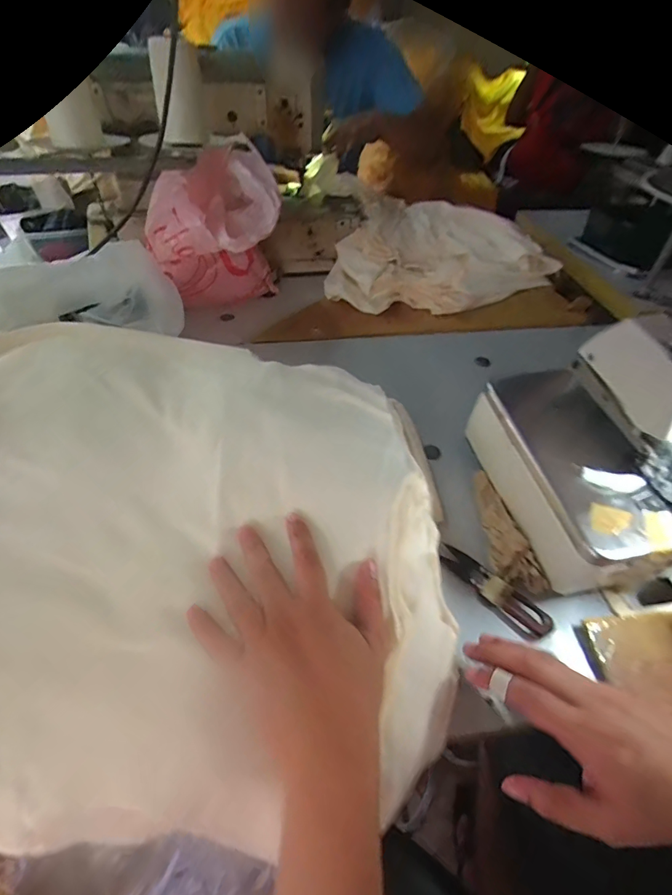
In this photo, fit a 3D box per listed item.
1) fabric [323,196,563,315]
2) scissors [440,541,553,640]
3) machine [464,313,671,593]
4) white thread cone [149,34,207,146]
[{"bbox_3d":[0.215,-0.388,0.890,0.445,0.098,0.389,6,47,0],"label":"fabric"},{"bbox_3d":[0.149,0.135,0.421,0.029,0.015,0.113,-31,57,-29],"label":"scissors"},{"bbox_3d":[0.275,-0.016,0.407,0.191,0.221,0.213,-5,48,-10],"label":"machine"},{"bbox_3d":[-0.207,-0.468,0.583,0.066,0.103,0.073,-9,49,-14],"label":"white thread cone"}]

